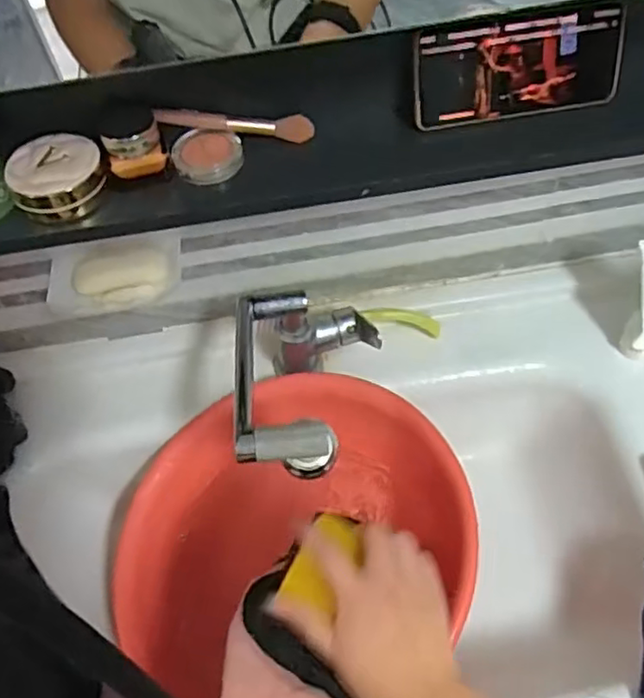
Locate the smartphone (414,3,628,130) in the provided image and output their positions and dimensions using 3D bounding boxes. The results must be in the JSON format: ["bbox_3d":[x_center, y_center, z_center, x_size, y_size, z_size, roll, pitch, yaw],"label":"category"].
[{"bbox_3d":[0.159,-0.226,0.517,0.167,0.078,0.009,-9,34,-1],"label":"smartphone"}]

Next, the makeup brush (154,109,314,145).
[{"bbox_3d":[-0.070,-0.186,0.529,0.129,0.017,0.013,1,54,-14],"label":"makeup brush"}]

